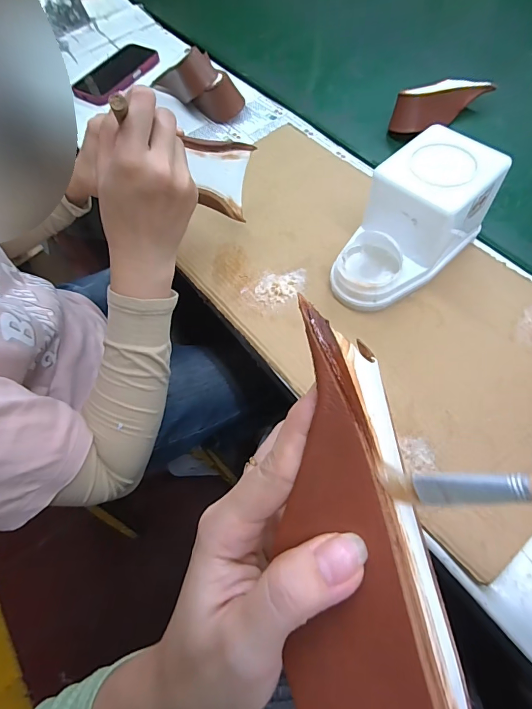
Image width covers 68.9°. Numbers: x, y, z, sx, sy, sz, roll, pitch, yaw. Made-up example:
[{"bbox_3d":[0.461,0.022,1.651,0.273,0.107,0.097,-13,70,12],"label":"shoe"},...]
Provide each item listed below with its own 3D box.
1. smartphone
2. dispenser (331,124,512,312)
[{"bbox_3d":[-0.267,-0.509,0.699,0.086,0.016,0.189,21,65,14],"label":"smartphone"},{"bbox_3d":[0.155,-0.136,0.420,0.183,0.108,0.101,-42,67,-18],"label":"dispenser"}]

